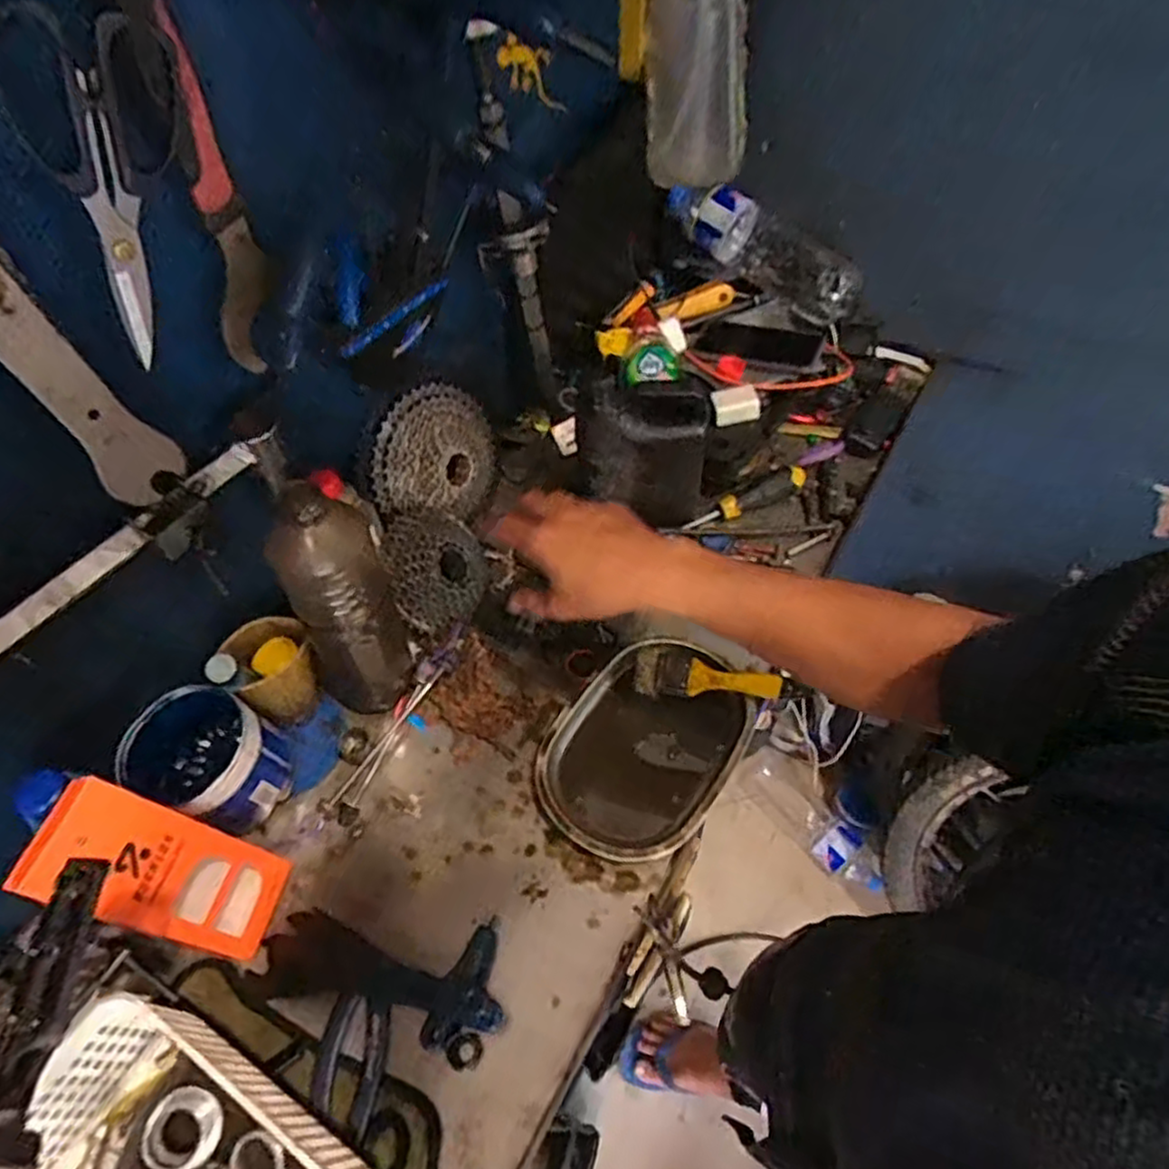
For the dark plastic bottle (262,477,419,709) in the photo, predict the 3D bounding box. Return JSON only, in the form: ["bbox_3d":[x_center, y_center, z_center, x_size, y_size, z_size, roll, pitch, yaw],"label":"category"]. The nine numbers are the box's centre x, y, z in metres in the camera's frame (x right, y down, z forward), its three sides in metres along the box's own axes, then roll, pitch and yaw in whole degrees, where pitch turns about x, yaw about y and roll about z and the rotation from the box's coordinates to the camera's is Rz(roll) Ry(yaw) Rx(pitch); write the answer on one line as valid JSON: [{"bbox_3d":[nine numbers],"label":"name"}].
[{"bbox_3d":[-0.208,0.005,0.597,0.088,0.273,0.096,-24,58,-16],"label":"dark plastic bottle"}]

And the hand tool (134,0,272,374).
[{"bbox_3d":[-0.234,-0.241,0.429,0.020,0.228,0.049,20,57,9],"label":"hand tool"}]

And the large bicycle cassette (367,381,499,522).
[{"bbox_3d":[-0.147,-0.137,0.733,0.152,0.130,0.032,3,4,-43],"label":"large bicycle cassette"}]

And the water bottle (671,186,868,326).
[{"bbox_3d":[0.222,-0.429,0.898,0.272,0.076,0.066,36,61,9],"label":"water bottle"}]

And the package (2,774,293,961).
[{"bbox_3d":[-0.309,0.210,0.517,0.047,0.184,0.082,-5,49,30],"label":"package"}]

